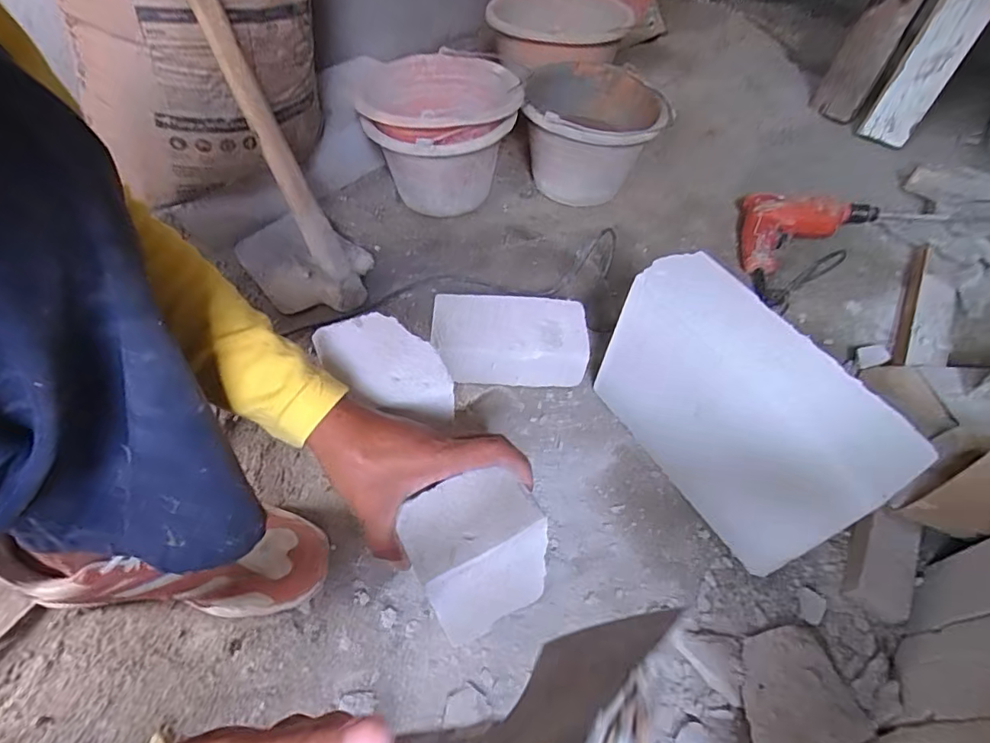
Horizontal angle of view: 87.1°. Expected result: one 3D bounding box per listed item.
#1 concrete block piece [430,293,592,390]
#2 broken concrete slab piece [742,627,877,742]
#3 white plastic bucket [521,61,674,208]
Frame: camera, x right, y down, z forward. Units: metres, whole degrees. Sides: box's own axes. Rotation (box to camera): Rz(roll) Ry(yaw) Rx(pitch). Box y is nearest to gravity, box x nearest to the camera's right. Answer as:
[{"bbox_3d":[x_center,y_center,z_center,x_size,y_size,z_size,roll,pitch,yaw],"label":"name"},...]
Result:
[{"bbox_3d":[0.016,-0.037,0.697,0.201,0.074,0.111,0,53,-2],"label":"concrete block piece"},{"bbox_3d":[0.270,0.291,0.476,0.118,0.019,0.099,-3,40,-14],"label":"broken concrete slab piece"},{"bbox_3d":[0.166,-0.420,0.932,0.220,0.173,0.255,10,53,5],"label":"white plastic bucket"}]

